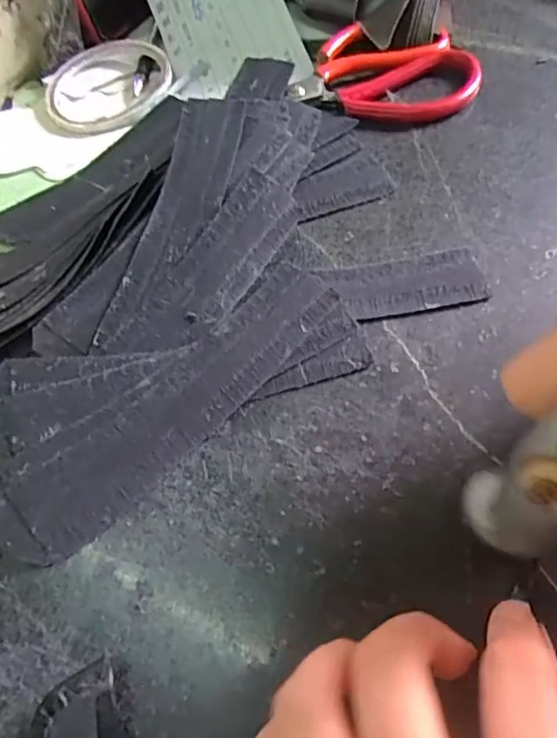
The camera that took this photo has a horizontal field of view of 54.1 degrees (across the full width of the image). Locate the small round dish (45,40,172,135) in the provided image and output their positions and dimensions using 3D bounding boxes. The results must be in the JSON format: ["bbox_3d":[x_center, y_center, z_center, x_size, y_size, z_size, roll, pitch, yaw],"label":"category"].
[{"bbox_3d":[-0.122,-0.201,0.385,0.091,0.012,0.079,-8,58,-1],"label":"small round dish"}]

